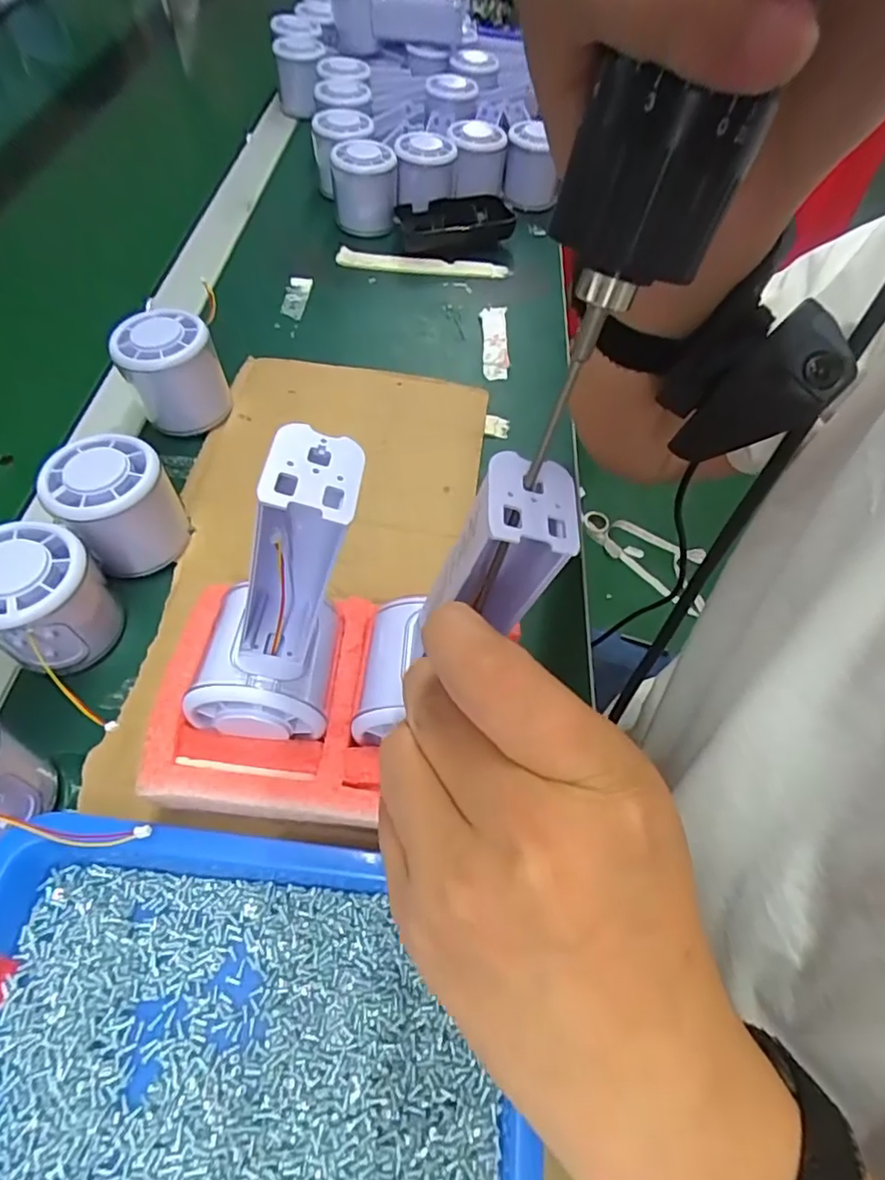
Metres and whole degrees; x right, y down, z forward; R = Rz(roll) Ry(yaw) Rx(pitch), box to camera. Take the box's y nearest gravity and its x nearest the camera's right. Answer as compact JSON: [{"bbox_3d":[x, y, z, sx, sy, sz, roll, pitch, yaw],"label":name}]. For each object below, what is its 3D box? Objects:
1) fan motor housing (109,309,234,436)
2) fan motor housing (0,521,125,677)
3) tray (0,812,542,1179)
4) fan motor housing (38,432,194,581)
[{"bbox_3d":[-0.171,-0.137,0.374,0.059,0.058,0.055,-23,62,-18],"label":"fan motor housing"},{"bbox_3d":[-0.190,0.005,0.278,0.054,0.054,0.052,3,57,-4],"label":"fan motor housing"},{"bbox_3d":[-0.079,0.176,0.195,0.216,0.027,0.173,6,57,-2],"label":"tray"},{"bbox_3d":[-0.172,-0.045,0.311,0.057,0.054,0.053,-32,66,-22],"label":"fan motor housing"}]

